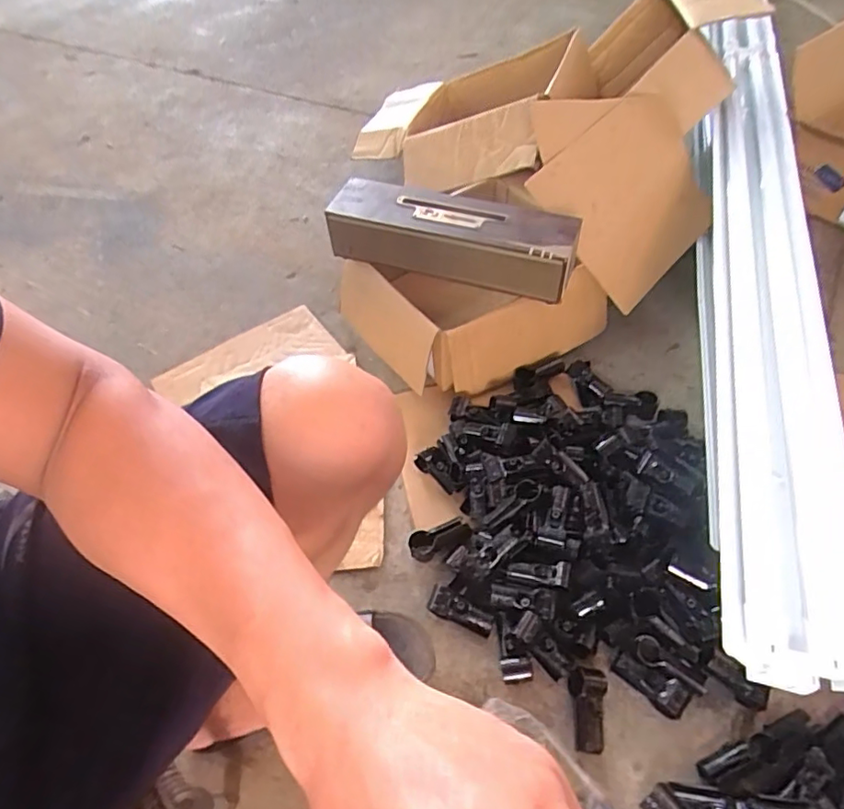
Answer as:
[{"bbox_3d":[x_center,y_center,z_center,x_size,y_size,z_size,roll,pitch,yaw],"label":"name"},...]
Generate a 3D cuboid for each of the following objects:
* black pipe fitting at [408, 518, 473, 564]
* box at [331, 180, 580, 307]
[{"bbox_3d":[0.025,0.179,0.741,0.084,0.035,0.042,-13,52,-6],"label":"black pipe fitting"},{"bbox_3d":[0.041,-0.256,0.858,0.383,0.079,0.110,19,55,17],"label":"box"}]

